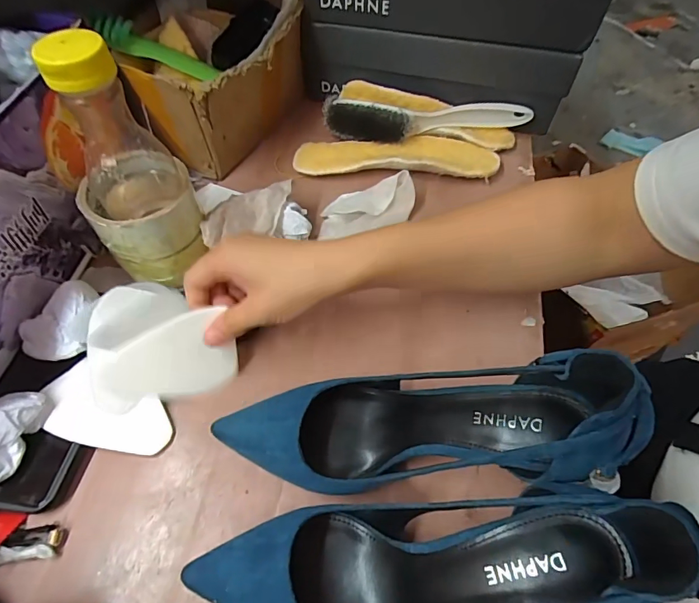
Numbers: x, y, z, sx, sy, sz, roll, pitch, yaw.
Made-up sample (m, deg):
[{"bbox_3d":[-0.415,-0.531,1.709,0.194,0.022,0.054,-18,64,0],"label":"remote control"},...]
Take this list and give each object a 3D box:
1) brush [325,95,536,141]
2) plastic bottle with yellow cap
[{"bbox_3d":[0.088,-0.198,0.475,0.229,0.030,0.046,2,57,0],"label":"brush"},{"bbox_3d":[-0.167,-0.098,0.317,0.079,0.179,0.080,-33,63,-20],"label":"plastic bottle with yellow cap"}]

